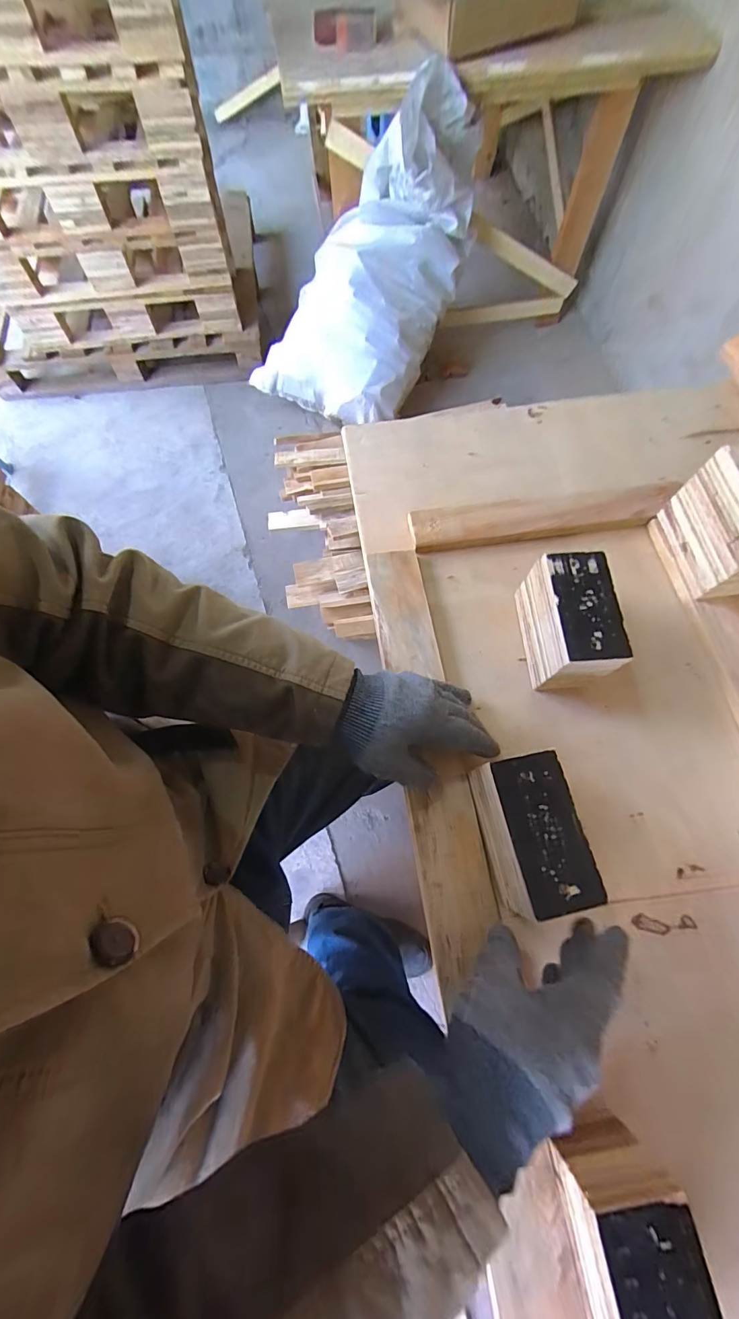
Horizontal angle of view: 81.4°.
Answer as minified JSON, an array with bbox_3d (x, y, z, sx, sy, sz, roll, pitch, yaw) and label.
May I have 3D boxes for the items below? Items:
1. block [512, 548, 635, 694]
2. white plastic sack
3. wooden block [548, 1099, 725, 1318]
[{"bbox_3d":[0.203,-0.035,0.442,0.066,0.092,0.116,-4,70,1],"label":"block"},{"bbox_3d":[0.043,-1.251,1.402,0.460,0.325,0.834,30,100,13],"label":"white plastic sack"},{"bbox_3d":[0.175,0.409,0.285,0.067,0.087,0.123,-9,70,-1],"label":"wooden block"}]

